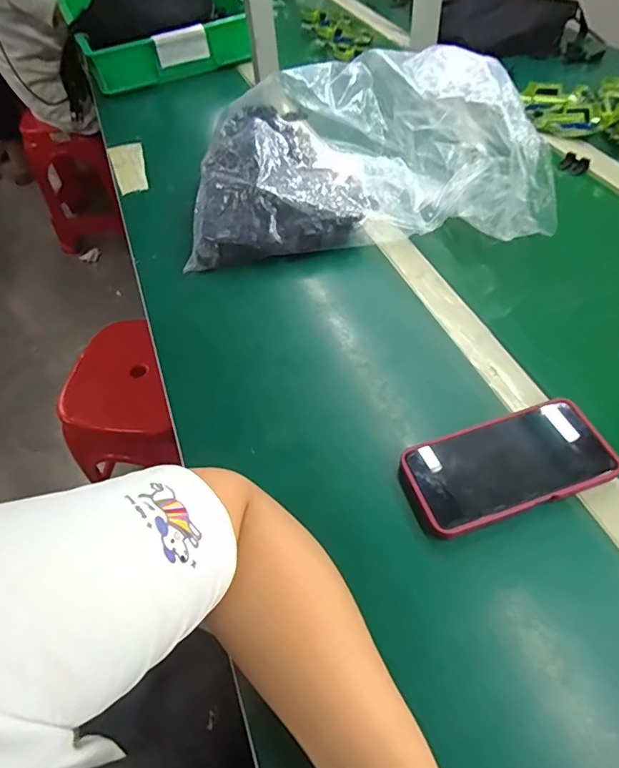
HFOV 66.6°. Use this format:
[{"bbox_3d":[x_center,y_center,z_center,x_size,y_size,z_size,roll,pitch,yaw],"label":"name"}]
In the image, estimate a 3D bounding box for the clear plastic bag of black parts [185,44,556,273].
[{"bbox_3d":[0.060,-0.324,0.615,0.413,0.154,0.315,-1,54,4],"label":"clear plastic bag of black parts"}]

